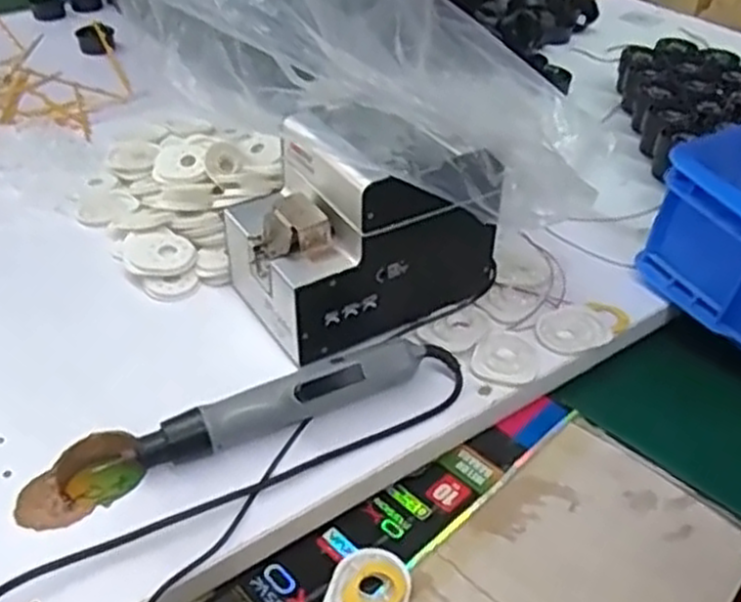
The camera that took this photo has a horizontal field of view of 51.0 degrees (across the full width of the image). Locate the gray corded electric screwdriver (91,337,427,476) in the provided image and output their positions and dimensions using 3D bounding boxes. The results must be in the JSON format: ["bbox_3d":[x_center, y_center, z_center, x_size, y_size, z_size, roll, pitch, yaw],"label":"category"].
[{"bbox_3d":[-0.070,0.072,0.539,0.231,0.045,0.030,-15,42,-19],"label":"gray corded electric screwdriver"}]

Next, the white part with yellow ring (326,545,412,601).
[{"bbox_3d":[0.000,0.177,0.480,0.048,0.010,0.060,8,40,9],"label":"white part with yellow ring"}]

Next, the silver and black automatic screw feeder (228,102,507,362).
[{"bbox_3d":[-0.004,-0.064,0.609,0.183,0.152,0.144,-20,44,-24],"label":"silver and black automatic screw feeder"}]

